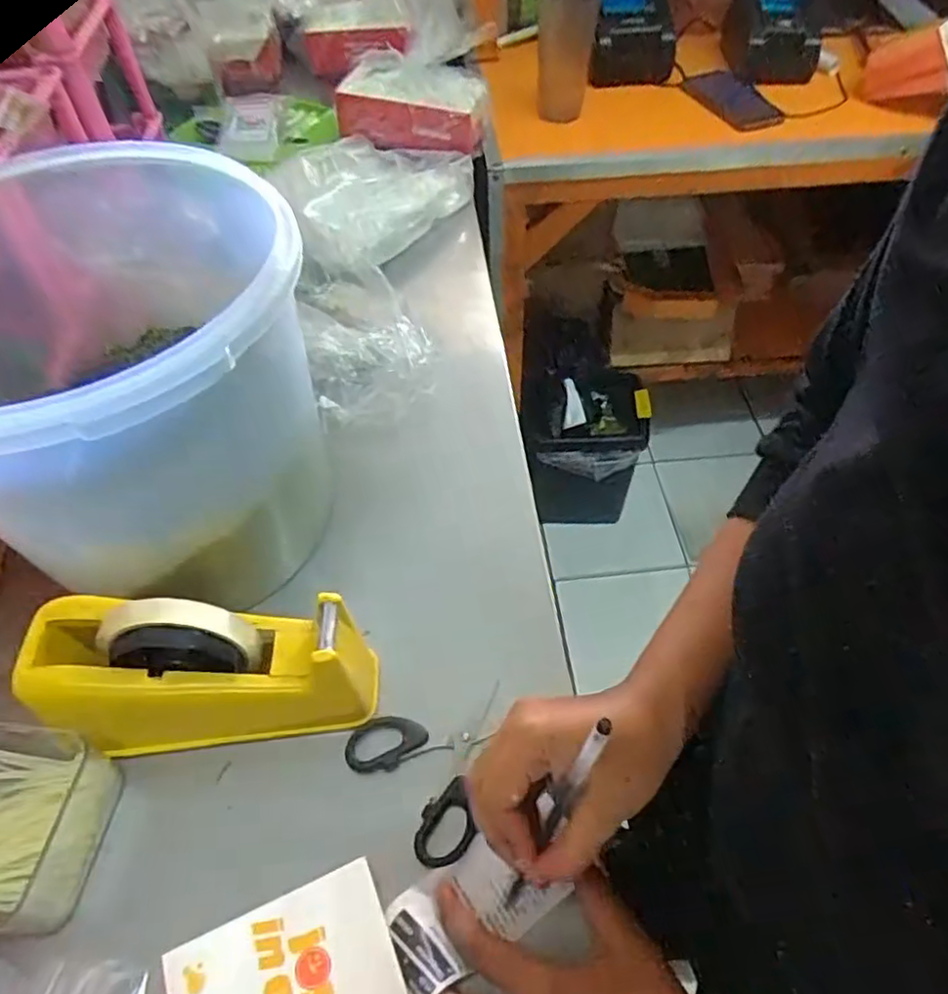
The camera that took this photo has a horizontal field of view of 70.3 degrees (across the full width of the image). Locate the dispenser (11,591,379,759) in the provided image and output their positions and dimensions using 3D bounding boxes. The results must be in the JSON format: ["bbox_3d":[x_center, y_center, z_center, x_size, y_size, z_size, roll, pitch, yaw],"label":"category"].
[{"bbox_3d":[-0.163,0.111,0.421,0.195,0.101,0.066,-1,53,1],"label":"dispenser"}]

